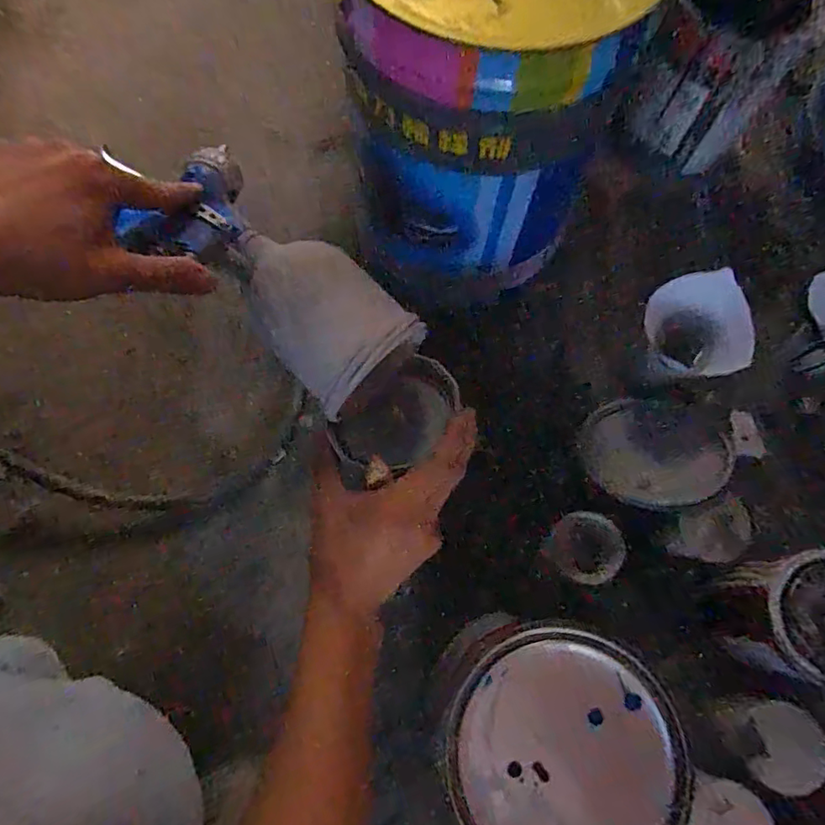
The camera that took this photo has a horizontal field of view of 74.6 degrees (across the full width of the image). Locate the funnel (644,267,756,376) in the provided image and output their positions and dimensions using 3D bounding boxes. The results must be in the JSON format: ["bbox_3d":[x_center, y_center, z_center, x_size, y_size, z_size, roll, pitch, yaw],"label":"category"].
[{"bbox_3d":[0.304,-0.086,0.580,0.089,0.059,0.114,-12,77,-4],"label":"funnel"}]

